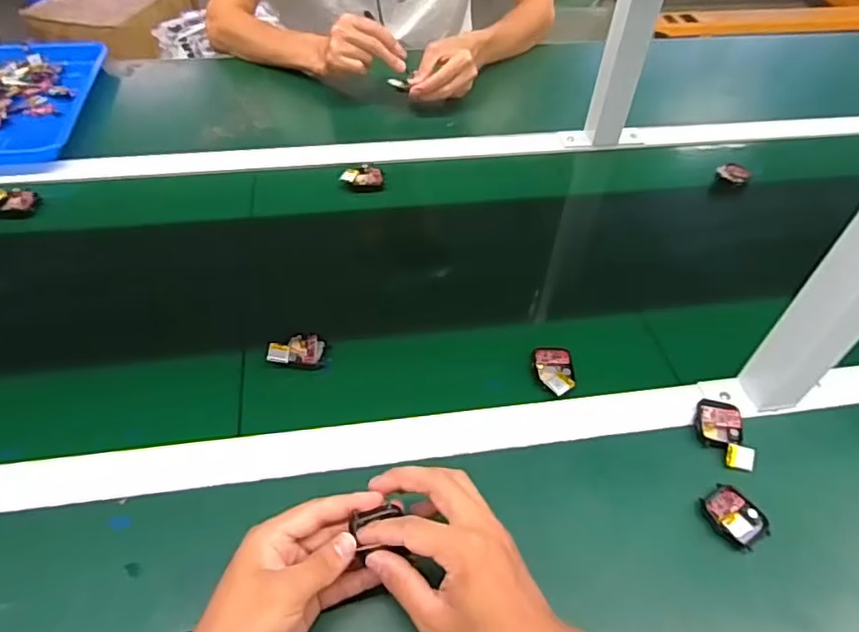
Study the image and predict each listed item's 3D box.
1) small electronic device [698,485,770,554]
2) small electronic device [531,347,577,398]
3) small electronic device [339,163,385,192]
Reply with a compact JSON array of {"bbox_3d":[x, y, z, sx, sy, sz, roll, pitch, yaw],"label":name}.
[{"bbox_3d":[0.246,0.160,0.467,0.039,0.011,0.048,-25,55,-24],"label":"small electronic device"},{"bbox_3d":[0.118,0.052,0.552,0.035,0.008,0.059,-7,41,6],"label":"small electronic device"},{"bbox_3d":[-0.086,-0.179,0.747,0.054,0.018,0.041,-2,49,-6],"label":"small electronic device"}]

